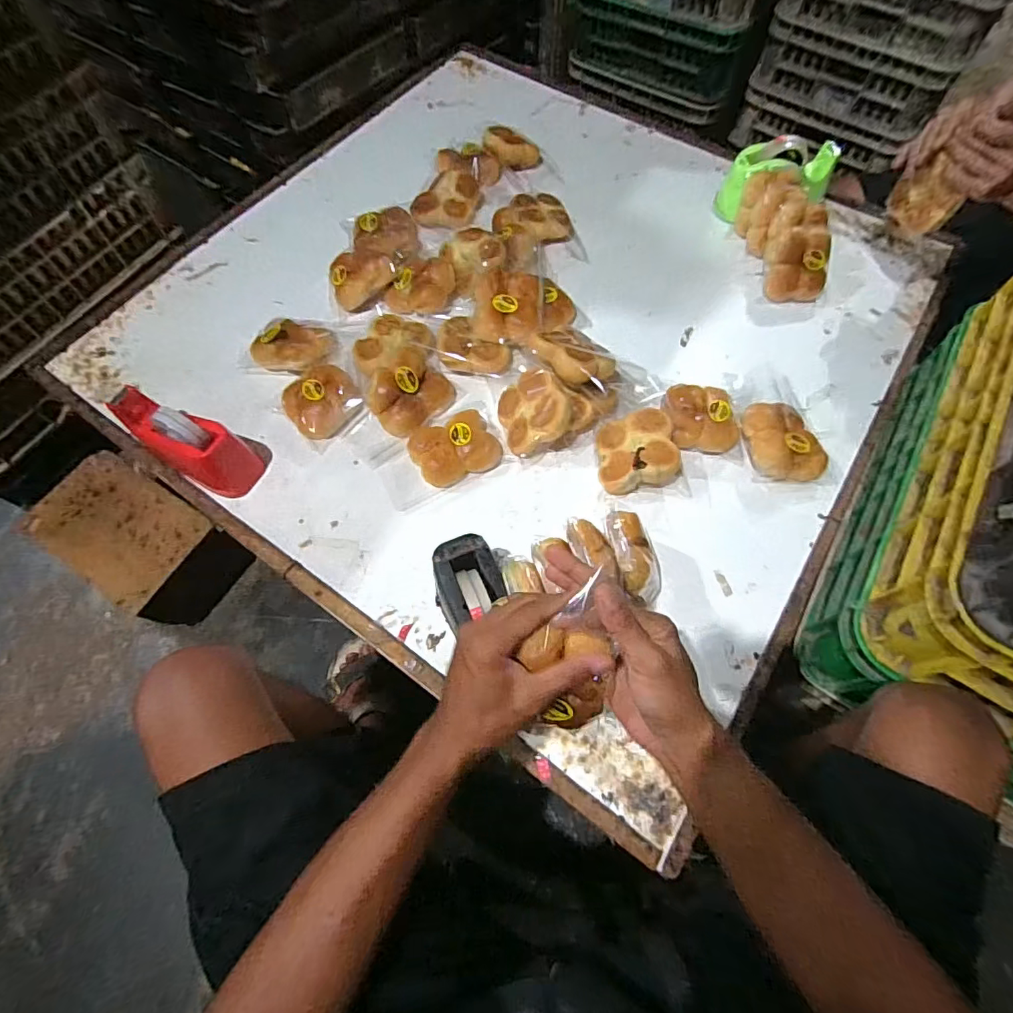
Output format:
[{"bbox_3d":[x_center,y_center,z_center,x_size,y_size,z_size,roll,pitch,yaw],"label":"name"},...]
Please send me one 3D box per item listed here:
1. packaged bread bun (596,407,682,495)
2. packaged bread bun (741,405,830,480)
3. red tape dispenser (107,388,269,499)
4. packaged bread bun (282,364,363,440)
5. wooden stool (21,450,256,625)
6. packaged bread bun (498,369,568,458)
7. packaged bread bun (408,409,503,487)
[{"bbox_3d":[0.187,-0.079,0.737,0.108,0.052,0.120,-5,64,-2],"label":"packaged bread bun"},{"bbox_3d":[0.402,-0.094,0.740,0.103,0.052,0.121,-11,65,-6],"label":"packaged bread bun"},{"bbox_3d":[-0.476,-0.102,0.735,0.217,0.093,0.072,27,67,12],"label":"red tape dispenser"},{"bbox_3d":[-0.287,-0.168,0.787,0.103,0.037,0.105,0,64,0],"label":"packaged bread bun"},{"bbox_3d":[-0.638,0.071,0.894,0.321,0.174,0.191,30,68,13],"label":"wooden stool"},{"bbox_3d":[0.044,-0.140,0.757,0.105,0.038,0.109,-30,71,25],"label":"packaged bread bun"},{"bbox_3d":[-0.076,-0.090,0.754,0.122,0.040,0.099,-29,68,-13],"label":"packaged bread bun"}]

